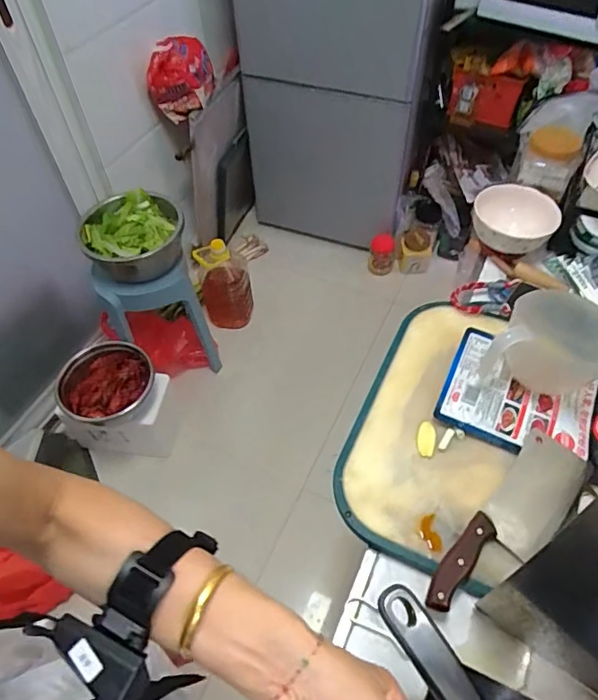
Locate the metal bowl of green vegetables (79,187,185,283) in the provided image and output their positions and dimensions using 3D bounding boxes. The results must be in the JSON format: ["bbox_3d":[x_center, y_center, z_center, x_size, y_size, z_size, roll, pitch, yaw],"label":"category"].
[{"bbox_3d":[-0.423,-0.294,1.309,0.239,0.114,0.229,-1,53,2],"label":"metal bowl of green vegetables"}]

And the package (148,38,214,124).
[{"bbox_3d":[-0.323,-0.740,1.381,0.174,0.170,0.131,-9,53,-5],"label":"package"}]

